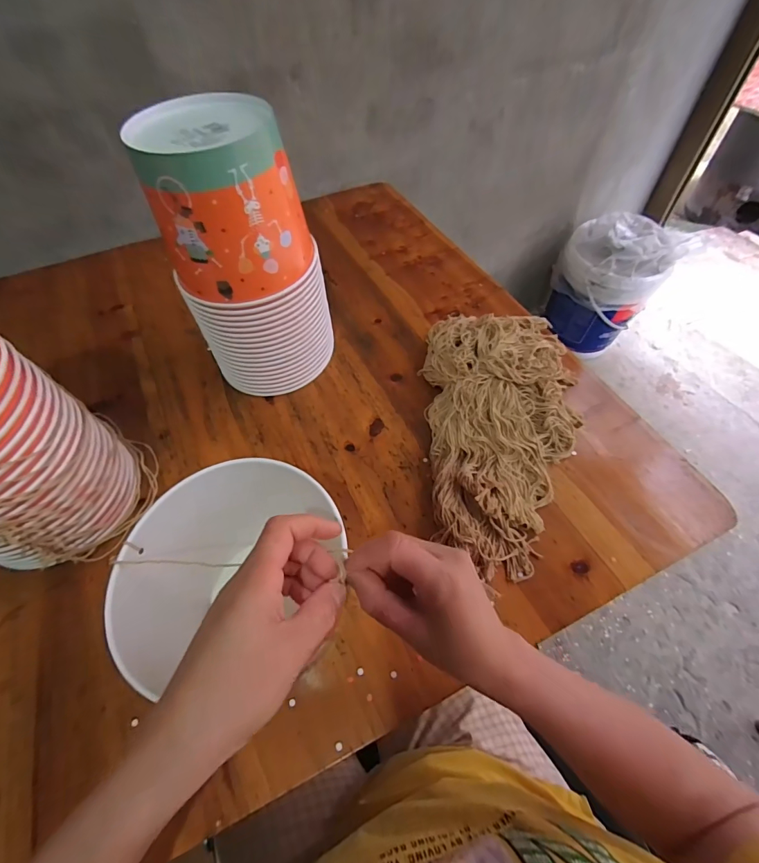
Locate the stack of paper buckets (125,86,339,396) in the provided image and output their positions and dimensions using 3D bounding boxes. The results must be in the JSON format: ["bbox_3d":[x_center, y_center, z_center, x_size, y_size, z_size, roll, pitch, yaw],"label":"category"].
[{"bbox_3d":[-0.145,-0.171,0.448,0.140,0.277,0.124,7,57,7],"label":"stack of paper buckets"}]

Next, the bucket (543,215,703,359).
[{"bbox_3d":[0.736,-0.473,1.321,0.308,0.415,0.263,35,64,23],"label":"bucket"}]

